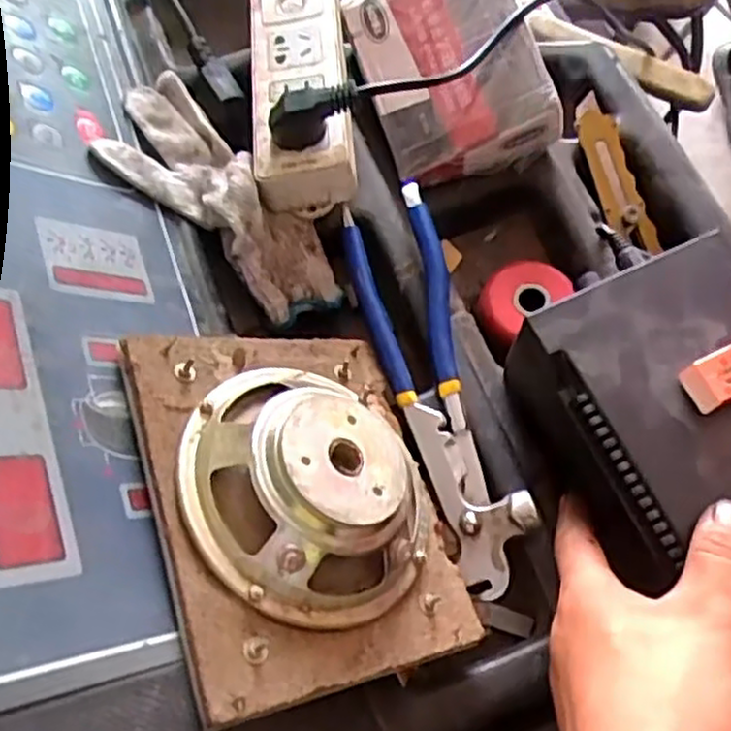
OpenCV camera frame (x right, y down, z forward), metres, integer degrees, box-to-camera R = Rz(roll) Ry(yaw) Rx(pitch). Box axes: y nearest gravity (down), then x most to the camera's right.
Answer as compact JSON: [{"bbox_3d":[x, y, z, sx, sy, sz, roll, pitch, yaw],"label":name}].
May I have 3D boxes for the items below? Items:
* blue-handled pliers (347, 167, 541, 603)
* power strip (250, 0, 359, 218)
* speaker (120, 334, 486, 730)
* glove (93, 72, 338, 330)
[{"bbox_3d":[0.036,0.004,0.402,0.051,0.022,0.229,-14,68,-5],"label":"blue-handled pliers"},{"bbox_3d":[-0.039,-0.179,0.461,0.063,0.034,0.176,-5,67,-1],"label":"power strip"},{"bbox_3d":[-0.022,0.051,0.332,0.139,0.050,0.169,-3,60,-37],"label":"speaker"},{"bbox_3d":[-0.089,-0.099,0.432,0.078,0.053,0.175,-40,84,-15],"label":"glove"}]

